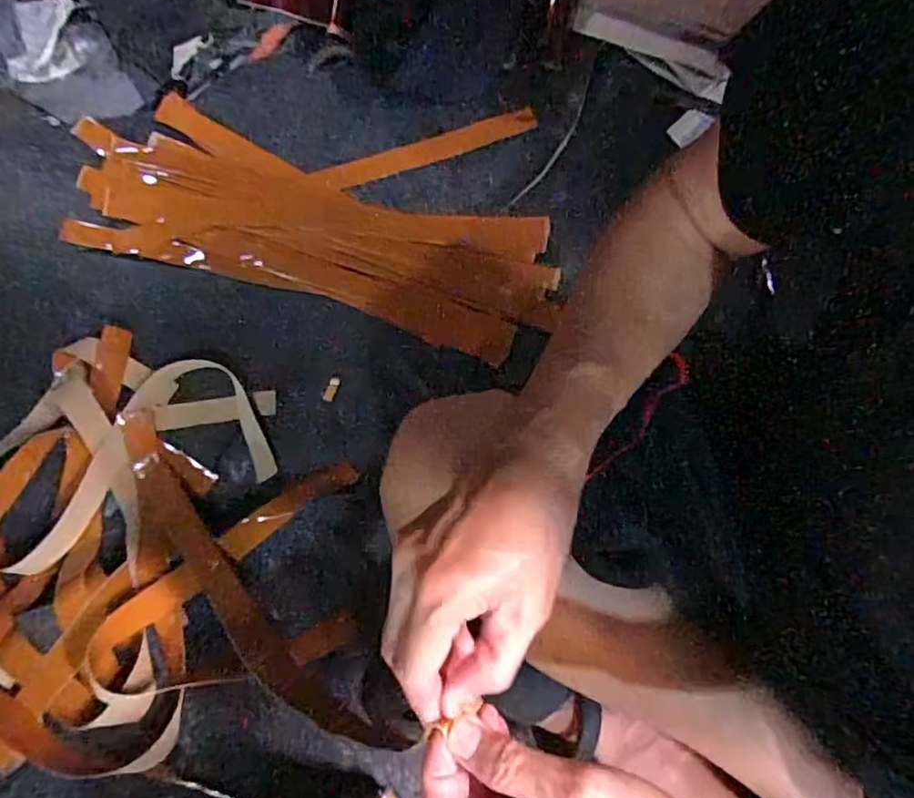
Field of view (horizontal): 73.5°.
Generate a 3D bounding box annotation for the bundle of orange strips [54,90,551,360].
[{"bbox_3d":[-0.147,-0.221,0.675,0.532,0.042,0.265,11,67,6],"label":"bundle of orange strips"}]

